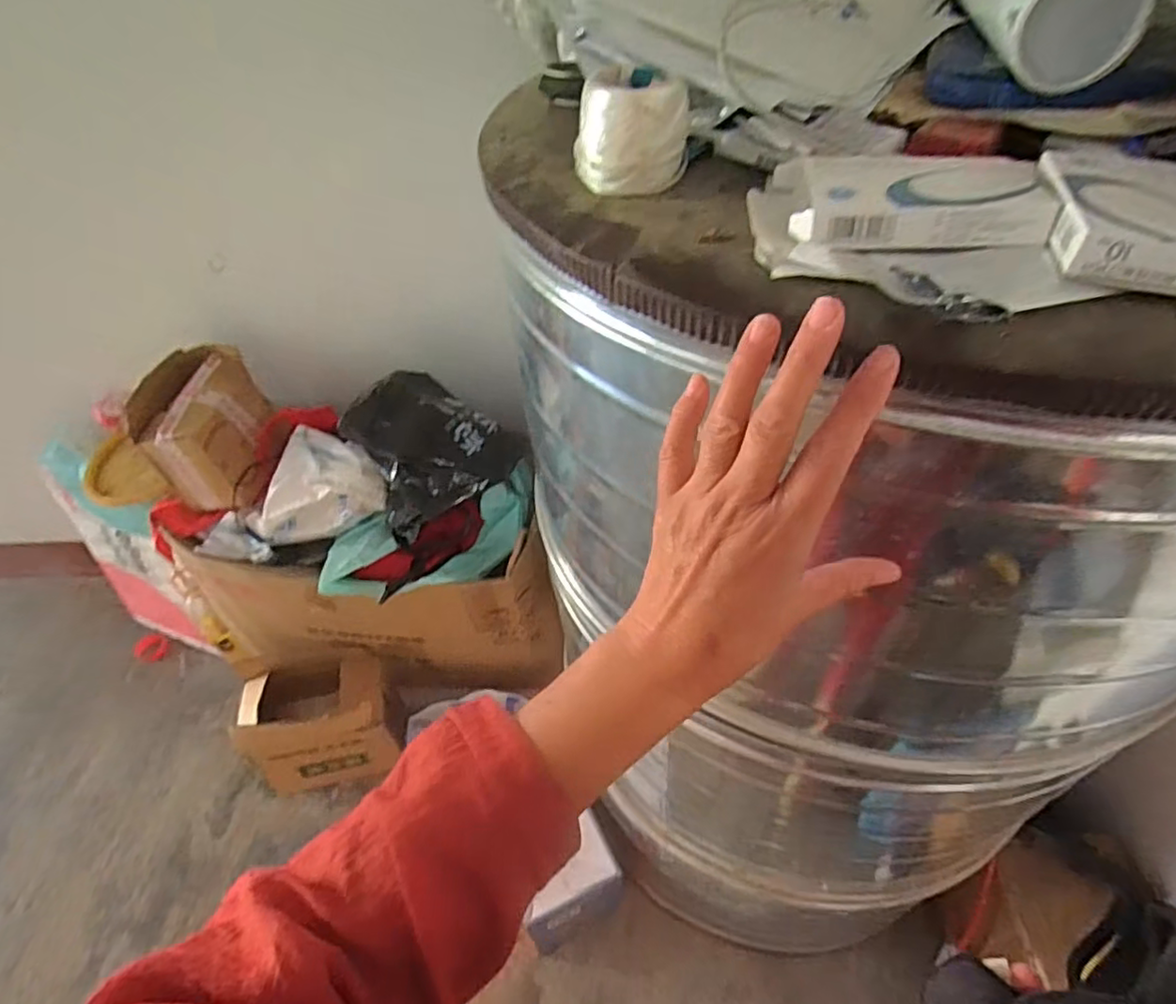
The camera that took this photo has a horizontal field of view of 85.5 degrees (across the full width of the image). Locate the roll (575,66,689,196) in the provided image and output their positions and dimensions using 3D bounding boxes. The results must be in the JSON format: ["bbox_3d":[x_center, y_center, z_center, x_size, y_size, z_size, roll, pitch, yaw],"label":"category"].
[{"bbox_3d":[0.028,-0.235,0.408,0.072,0.056,0.061,2,47,5],"label":"roll"}]

